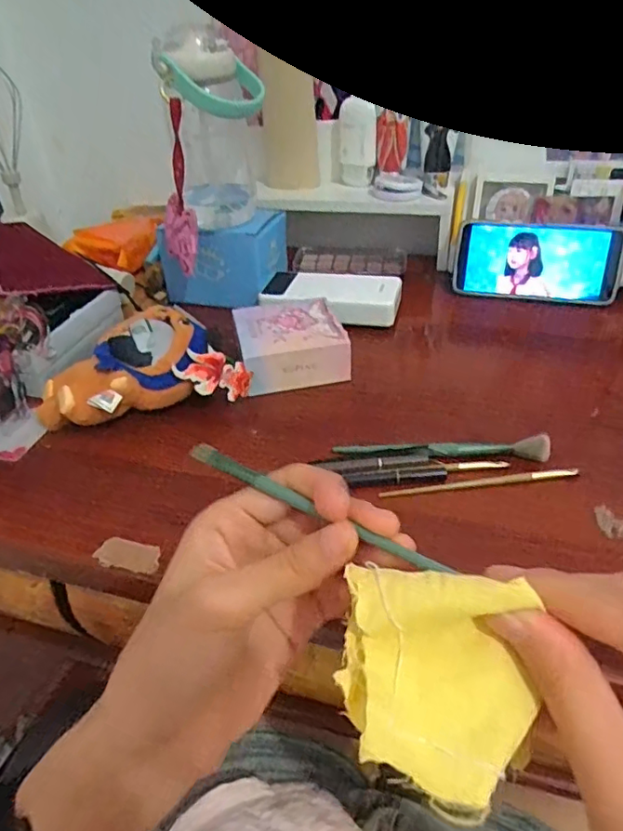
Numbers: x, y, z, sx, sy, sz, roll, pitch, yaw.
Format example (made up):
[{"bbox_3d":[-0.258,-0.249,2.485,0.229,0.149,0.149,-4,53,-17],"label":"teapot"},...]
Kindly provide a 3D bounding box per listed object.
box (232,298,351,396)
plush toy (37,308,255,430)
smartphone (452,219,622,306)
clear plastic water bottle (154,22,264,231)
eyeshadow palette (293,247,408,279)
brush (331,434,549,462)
[{"bbox_3d":[-0.021,-0.067,0.522,0.094,0.038,0.095,-11,38,-10],"label":"box"},{"bbox_3d":[-0.143,-0.040,0.467,0.164,0.053,0.089,-17,39,-18],"label":"plush toy"},{"bbox_3d":[0.241,-0.164,0.604,0.165,0.079,0.007,8,23,15],"label":"smartphone"},{"bbox_3d":[-0.090,-0.270,0.547,0.087,0.162,0.072,-2,37,2],"label":"clear plastic water bottle"},{"bbox_3d":[0.048,-0.193,0.706,0.139,0.020,0.042,3,37,8],"label":"eyeshadow palette"},{"bbox_3d":[0.096,0.025,0.421,0.156,0.019,0.018,2,37,7],"label":"brush"}]

